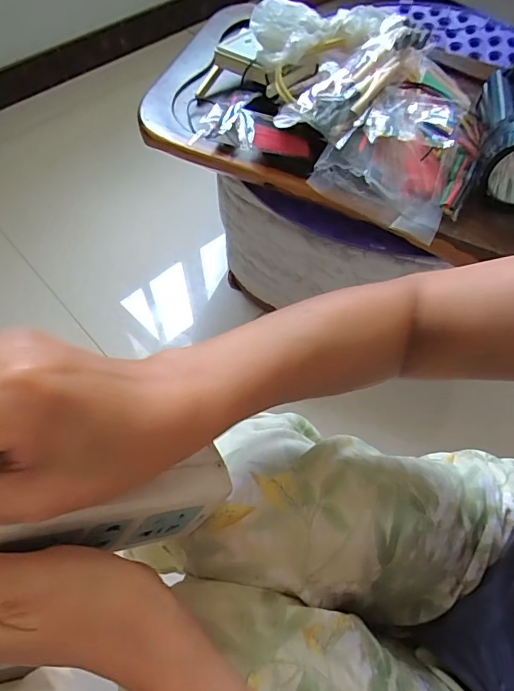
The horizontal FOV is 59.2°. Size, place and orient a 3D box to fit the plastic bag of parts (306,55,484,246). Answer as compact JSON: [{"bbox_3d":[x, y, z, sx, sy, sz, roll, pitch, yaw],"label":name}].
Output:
[{"bbox_3d":[0.212,-0.279,0.593,0.167,0.080,0.283,27,63,14],"label":"plastic bag of parts"}]

